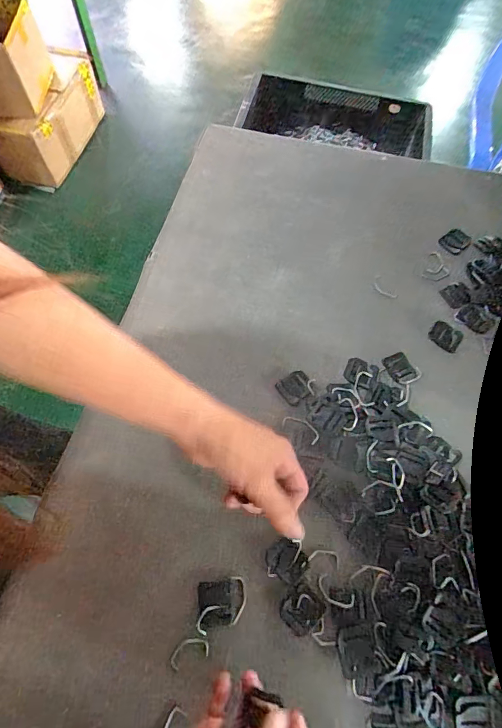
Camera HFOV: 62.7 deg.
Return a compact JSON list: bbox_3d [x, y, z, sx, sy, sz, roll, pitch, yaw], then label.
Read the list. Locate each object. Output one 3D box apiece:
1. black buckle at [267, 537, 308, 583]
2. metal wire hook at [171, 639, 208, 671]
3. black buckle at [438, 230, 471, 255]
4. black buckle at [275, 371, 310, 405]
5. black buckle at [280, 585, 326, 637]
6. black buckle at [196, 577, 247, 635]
[{"bbox_3d":[0.031,0.176,0.369,0.034,0.005,0.032,17,64,11],"label":"black buckle"},{"bbox_3d":[-0.051,0.238,0.341,0.033,0.004,0.017,-21,64,-8],"label":"metal wire hook"},{"bbox_3d":[0.265,-0.158,0.535,0.037,0.007,0.032,-39,68,-16],"label":"black buckle"},{"bbox_3d":[0.048,0.025,0.446,0.034,0.005,0.030,-33,66,-14],"label":"black buckle"},{"bbox_3d":[0.044,0.211,0.353,0.035,0.004,0.031,-41,68,-17],"label":"black buckle"},{"bbox_3d":[-0.025,0.206,0.355,0.044,0.004,0.036,-10,63,-3],"label":"black buckle"}]

